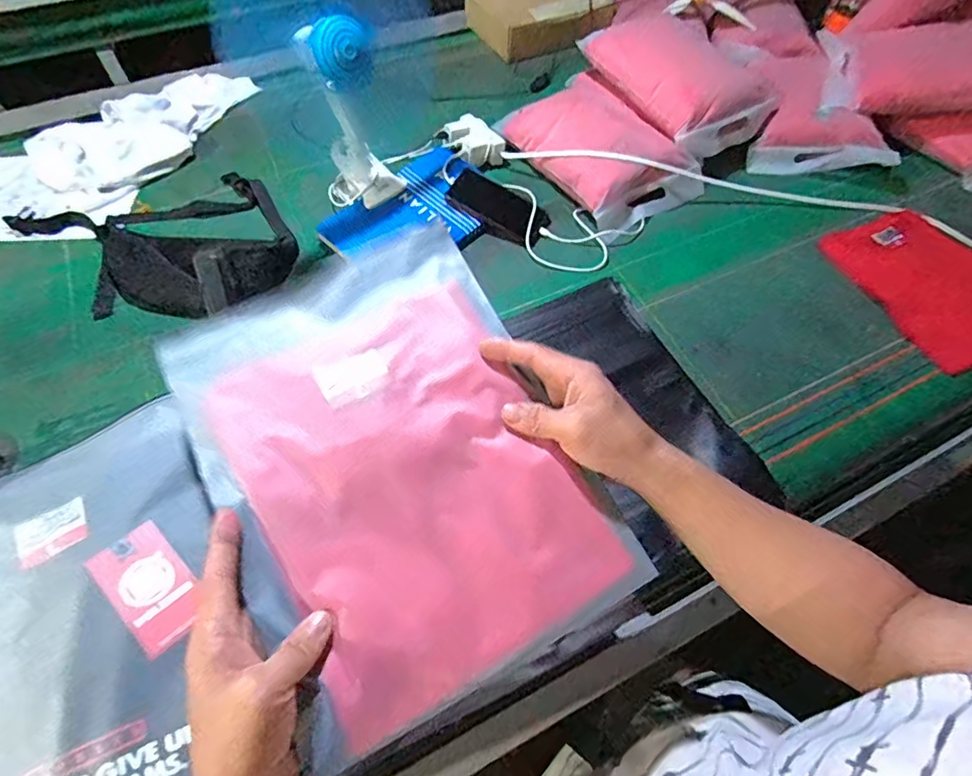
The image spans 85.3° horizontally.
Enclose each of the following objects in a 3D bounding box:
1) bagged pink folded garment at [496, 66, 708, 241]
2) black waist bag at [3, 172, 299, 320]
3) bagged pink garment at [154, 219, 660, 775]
[{"bbox_3d":[0.199,-0.435,0.937,0.232,0.065,0.337,-30,64,-18],"label":"bagged pink folded garment"},{"bbox_3d":[-0.491,-0.249,0.809,0.330,0.082,0.398,-39,67,-22],"label":"black waist bag"},{"bbox_3d":[-0.071,0.048,0.398,0.247,0.047,0.337,-26,66,-14],"label":"bagged pink garment"}]

